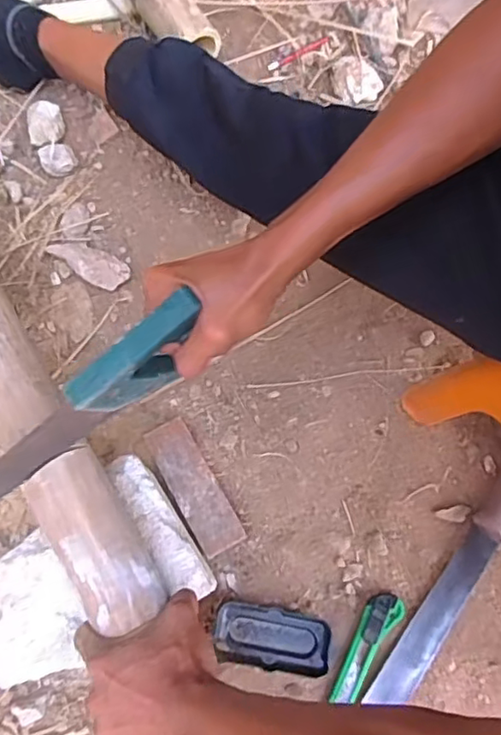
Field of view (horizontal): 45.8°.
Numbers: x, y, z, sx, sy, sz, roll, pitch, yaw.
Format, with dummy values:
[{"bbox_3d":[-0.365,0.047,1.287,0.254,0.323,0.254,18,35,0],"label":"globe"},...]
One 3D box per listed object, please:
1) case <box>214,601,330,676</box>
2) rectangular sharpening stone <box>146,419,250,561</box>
[{"bbox_3d":[0.020,0.253,0.555,0.104,0.018,0.050,8,73,1],"label":"case"},{"bbox_3d":[-0.057,0.118,0.593,0.044,0.026,0.136,-29,76,-10],"label":"rectangular sharpening stone"}]

